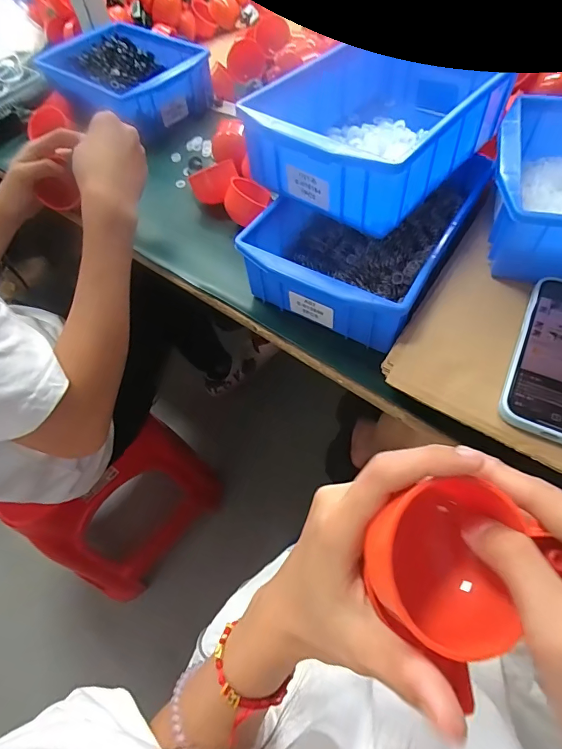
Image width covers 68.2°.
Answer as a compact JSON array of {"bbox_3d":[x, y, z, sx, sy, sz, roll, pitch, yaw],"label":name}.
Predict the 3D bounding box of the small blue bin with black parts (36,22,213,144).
[{"bbox_3d":[-0.261,-0.489,0.685,0.198,0.066,0.282,-35,62,-18],"label":"small blue bin with black parts"}]

